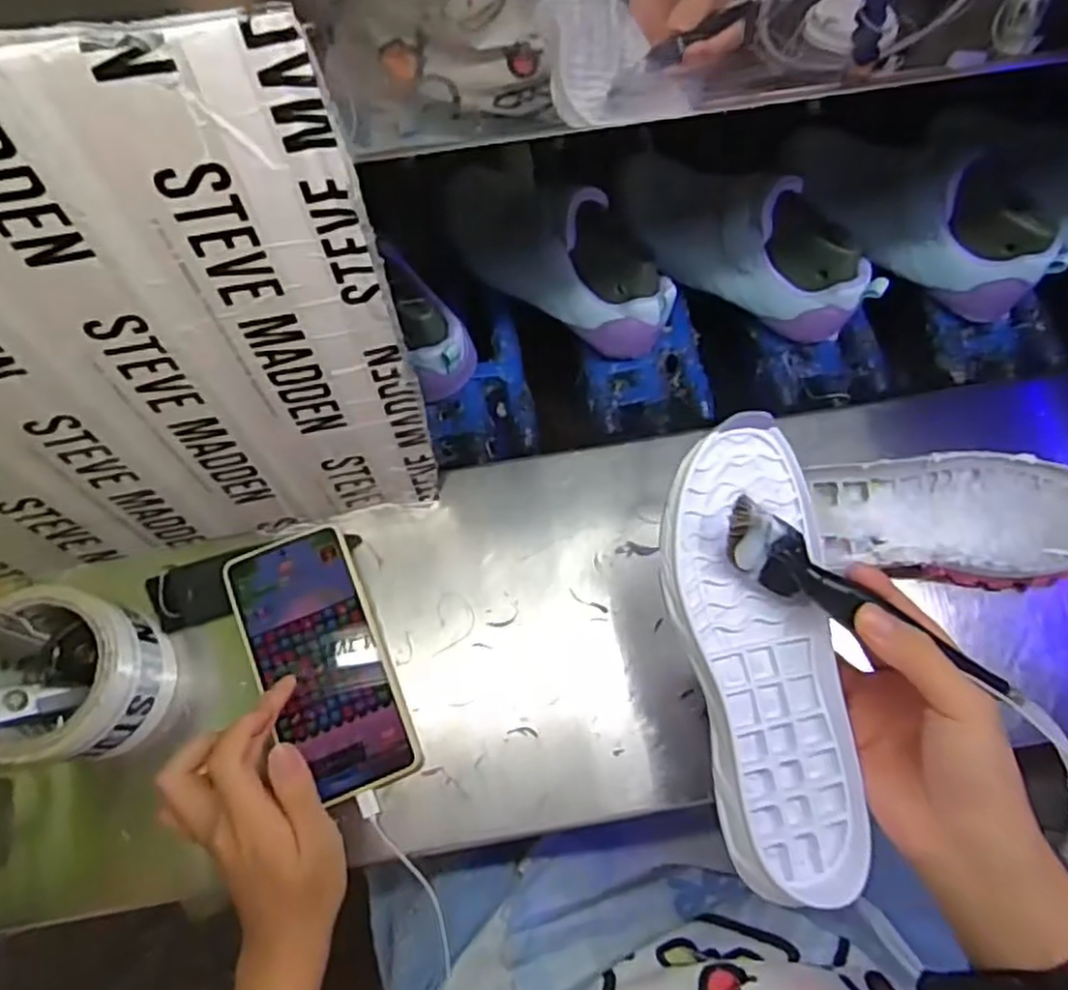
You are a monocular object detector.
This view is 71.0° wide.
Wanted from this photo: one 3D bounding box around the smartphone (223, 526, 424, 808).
[{"bbox_3d":[-0.131,0.105,0.477,0.078,0.010,0.166,-26,77,-7],"label":"smartphone"}]

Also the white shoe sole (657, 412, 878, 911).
[{"bbox_3d":[0.111,0.074,0.363,0.081,0.033,0.218,-8,79,-2],"label":"white shoe sole"}]

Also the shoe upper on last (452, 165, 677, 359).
[{"bbox_3d":[0.020,-0.186,0.569,0.202,0.089,0.076,36,74,16],"label":"shoe upper on last"}]

